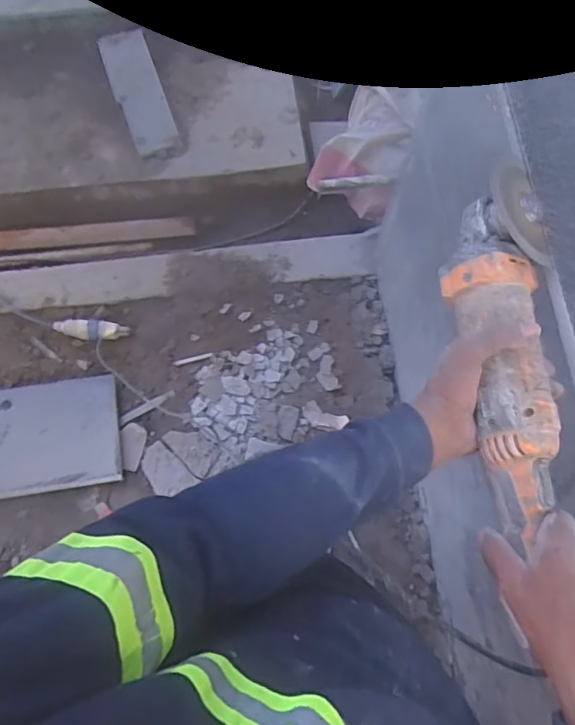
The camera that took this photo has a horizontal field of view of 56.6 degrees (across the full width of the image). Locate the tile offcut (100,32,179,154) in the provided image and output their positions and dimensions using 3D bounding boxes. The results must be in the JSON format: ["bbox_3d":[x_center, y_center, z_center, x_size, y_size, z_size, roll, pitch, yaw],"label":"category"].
[{"bbox_3d":[-0.466,-0.853,1.667,0.147,0.023,0.477,-18,71,-8],"label":"tile offcut"}]

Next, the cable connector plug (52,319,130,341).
[{"bbox_3d":[-0.534,-0.095,1.448,0.204,0.043,0.056,4,72,-11],"label":"cable connector plug"}]

